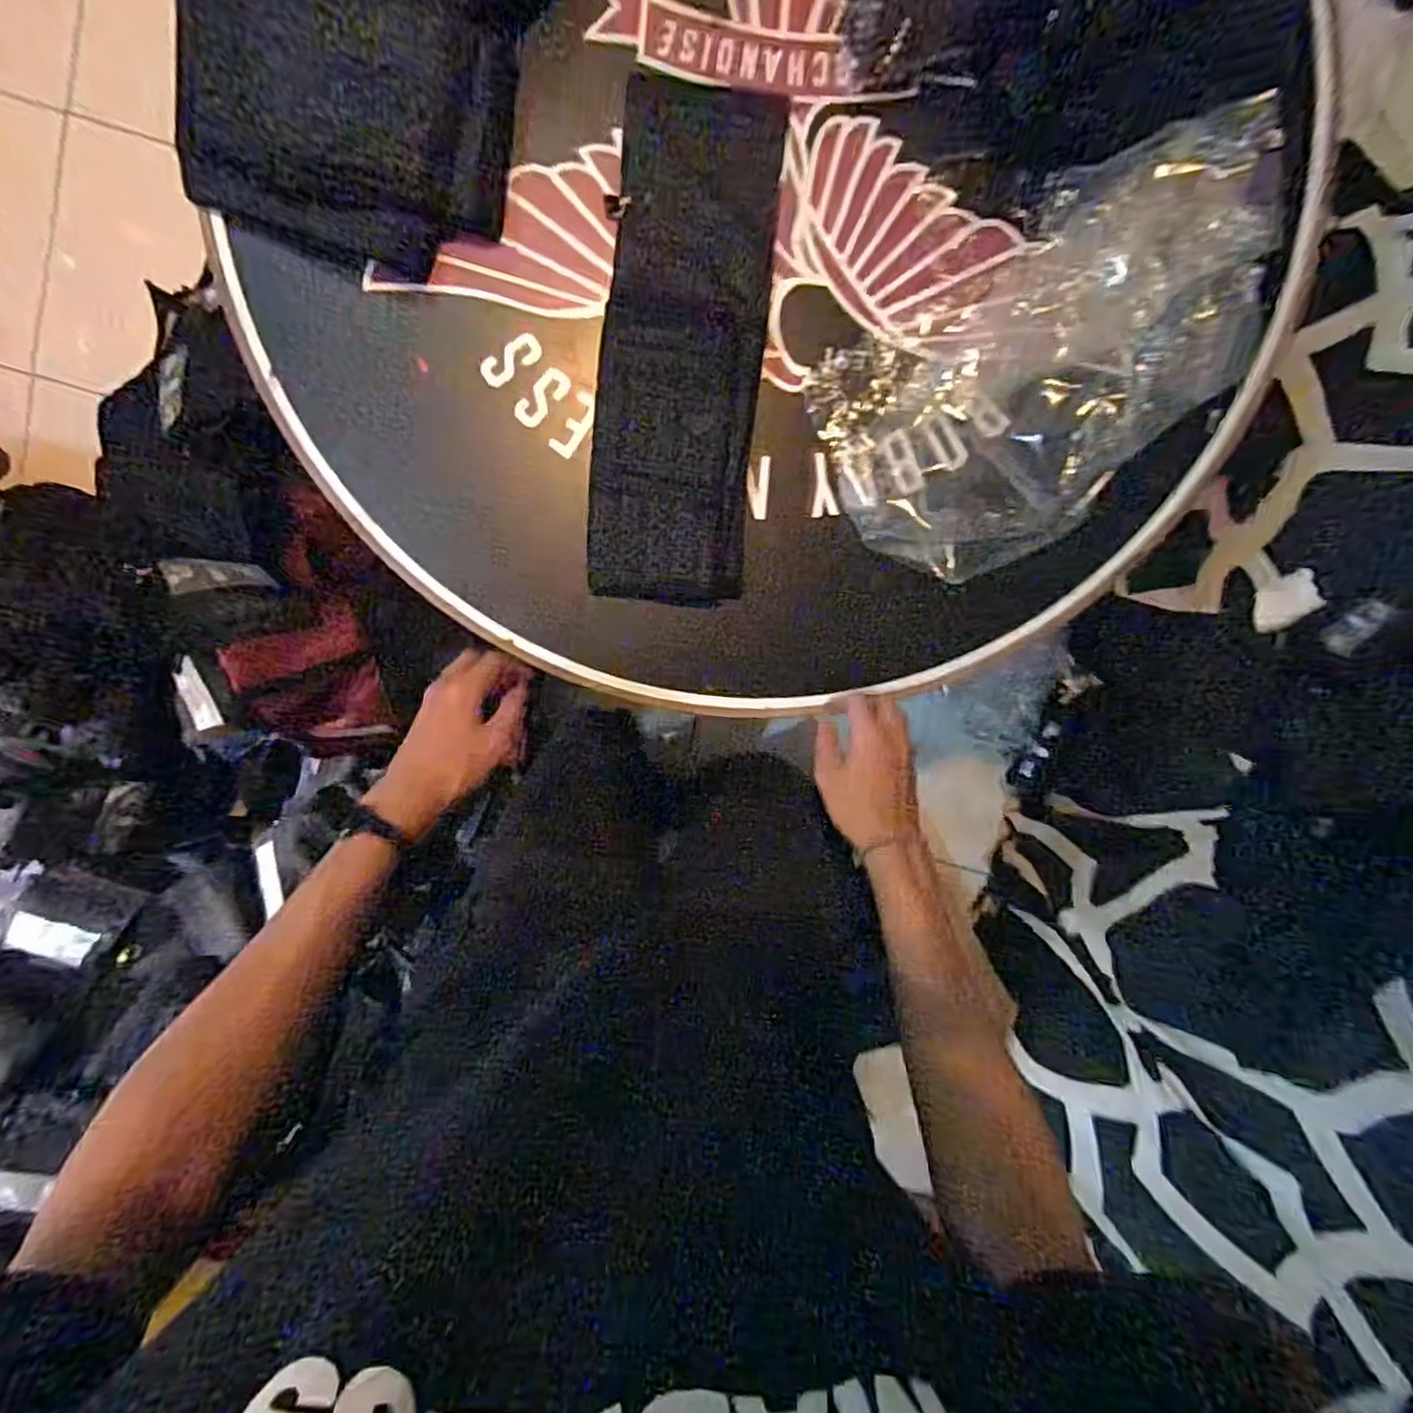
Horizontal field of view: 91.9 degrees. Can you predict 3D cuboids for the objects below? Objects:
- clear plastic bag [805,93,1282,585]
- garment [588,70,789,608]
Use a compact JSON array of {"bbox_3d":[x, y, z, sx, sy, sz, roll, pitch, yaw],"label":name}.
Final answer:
[{"bbox_3d":[0.311,-0.304,0.600,0.424,0.035,0.234,-35,98,4],"label":"clear plastic bag"},{"bbox_3d":[-0.021,-0.314,0.607,0.142,0.019,0.432,5,99,-2],"label":"garment"}]

